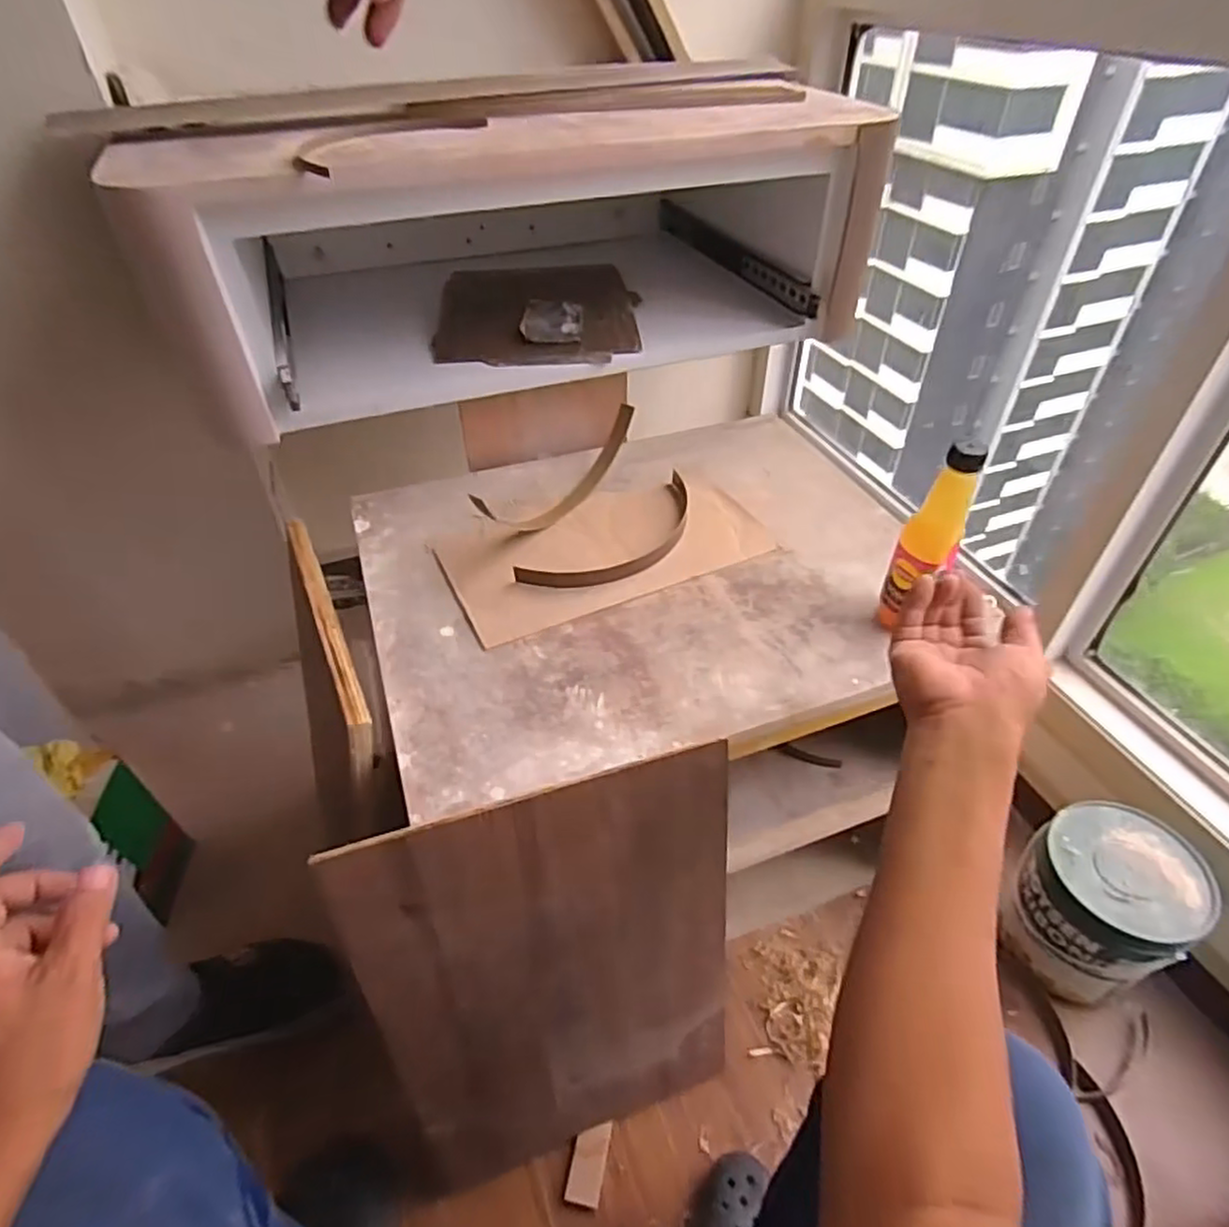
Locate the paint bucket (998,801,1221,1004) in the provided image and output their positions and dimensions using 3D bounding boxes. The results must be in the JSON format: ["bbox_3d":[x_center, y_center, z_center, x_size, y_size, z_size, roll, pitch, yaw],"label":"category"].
[{"bbox_3d":[0.590,0.349,0.864,0.162,0.175,0.166,0,44,0],"label":"paint bucket"}]

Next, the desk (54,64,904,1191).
[{"bbox_3d":[-0.045,-0.140,0.924,0.780,0.775,1.088,-19,47,-18],"label":"desk"}]

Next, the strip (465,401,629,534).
[{"bbox_3d":[-0.056,-0.167,0.857,0.240,0.073,0.029,-38,35,-25],"label":"strip"}]

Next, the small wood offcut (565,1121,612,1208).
[{"bbox_3d":[-0.028,0.607,0.782,0.037,0.011,0.075,9,44,10],"label":"small wood offcut"}]

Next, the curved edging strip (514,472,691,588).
[{"bbox_3d":[0.013,-0.085,0.794,0.089,0.017,0.252,31,52,29],"label":"curved edging strip"}]

